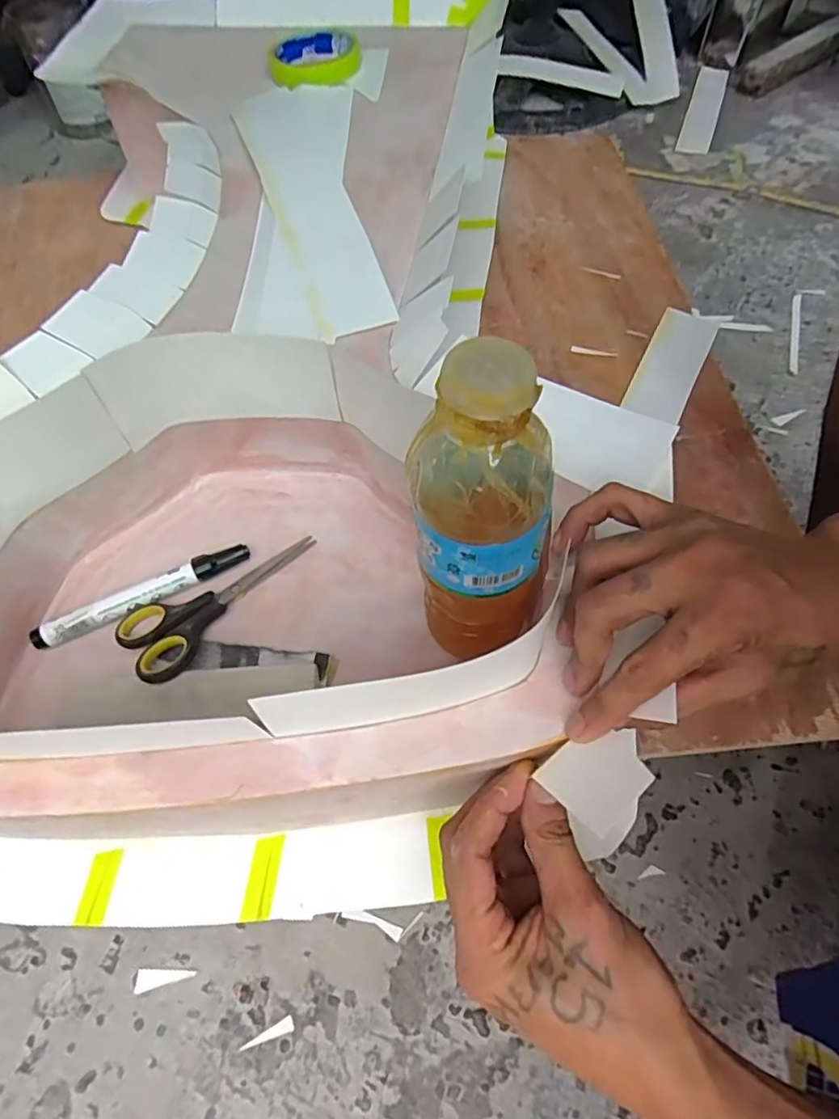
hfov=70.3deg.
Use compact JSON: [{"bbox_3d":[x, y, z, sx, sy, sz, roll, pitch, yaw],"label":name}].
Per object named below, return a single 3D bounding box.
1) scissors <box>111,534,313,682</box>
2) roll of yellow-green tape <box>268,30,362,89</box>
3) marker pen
[{"bbox_3d":[-0.128,0.021,0.388,0.135,0.014,0.060,-39,65,-18],"label":"scissors"},{"bbox_3d":[-0.107,-0.506,0.601,0.089,0.017,0.097,-2,60,3],"label":"roll of yellow-green tape"},{"bbox_3d":[-0.183,0.024,0.395,0.142,0.011,0.018,-25,61,-10],"label":"marker pen"}]

